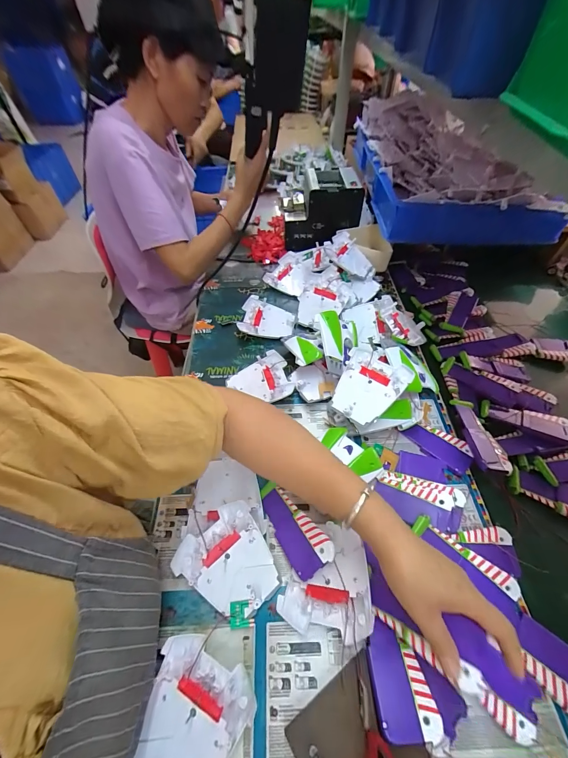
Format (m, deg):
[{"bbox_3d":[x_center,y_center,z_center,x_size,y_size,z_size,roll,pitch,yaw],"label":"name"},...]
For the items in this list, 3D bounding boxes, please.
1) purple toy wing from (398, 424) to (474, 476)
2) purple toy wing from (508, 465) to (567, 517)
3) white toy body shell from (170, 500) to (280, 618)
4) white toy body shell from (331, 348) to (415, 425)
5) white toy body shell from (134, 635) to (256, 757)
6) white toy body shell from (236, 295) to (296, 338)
[{"bbox_3d":[0.230,0.100,0.453,0.096,0.016,0.054,32,60,23],"label":"purple toy wing"},{"bbox_3d":[0.378,0.163,0.411,0.126,0.011,0.054,18,56,15],"label":"purple toy wing"},{"bbox_3d":[-0.072,0.217,0.358,0.101,0.032,0.118,-25,56,-16],"label":"white toy body shell"},{"bbox_3d":[0.129,0.011,0.456,0.094,0.033,0.115,32,79,36],"label":"white toy body shell"},{"bbox_3d":[-0.090,0.323,0.284,0.097,0.026,0.104,22,57,18],"label":"white toy body shell"},{"bbox_3d":[-0.034,-0.123,0.613,0.108,0.026,0.097,6,53,6],"label":"white toy body shell"}]

